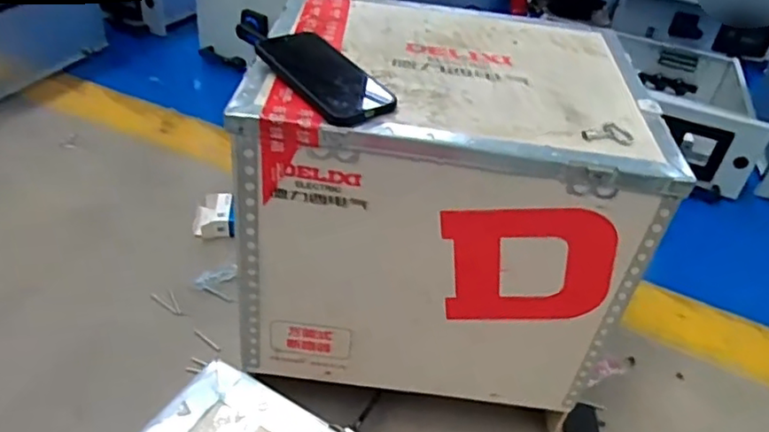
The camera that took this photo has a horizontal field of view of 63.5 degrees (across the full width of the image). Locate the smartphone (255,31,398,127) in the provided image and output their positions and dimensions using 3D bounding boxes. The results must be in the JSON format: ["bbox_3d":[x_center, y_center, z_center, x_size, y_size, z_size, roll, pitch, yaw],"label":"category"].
[{"bbox_3d":[-0.066,-0.148,0.644,0.079,0.013,0.165,-29,56,-31],"label":"smartphone"}]

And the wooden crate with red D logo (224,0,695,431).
[{"bbox_3d":[0.070,-0.038,0.829,0.444,0.373,0.367,8,38,0],"label":"wooden crate with red D logo"}]

